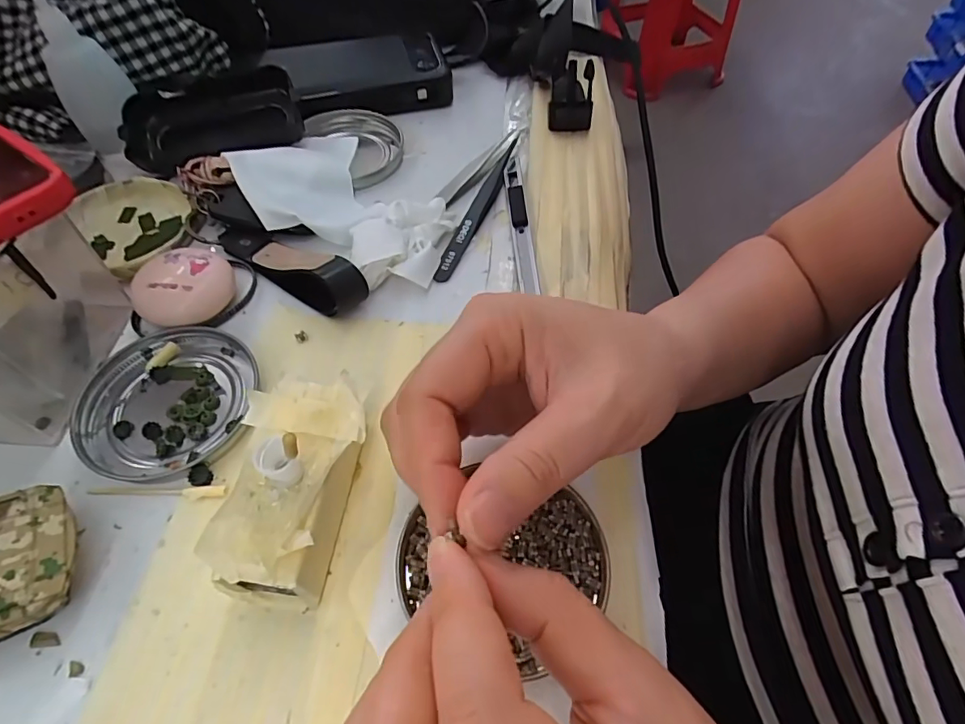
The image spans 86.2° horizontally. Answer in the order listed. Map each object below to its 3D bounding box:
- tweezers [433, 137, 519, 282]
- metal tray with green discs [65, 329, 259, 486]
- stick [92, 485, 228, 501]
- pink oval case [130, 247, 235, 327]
[{"bbox_3d":[-0.001,-0.097,0.318,0.010,0.012,0.125,19,58,11],"label":"tweezers"},{"bbox_3d":[-0.148,0.018,0.242,0.073,0.008,0.076,-4,56,-4],"label":"metal tray with green discs"},{"bbox_3d":[-0.140,0.055,0.220,0.060,0.004,0.006,0,56,-2],"label":"stick"},{"bbox_3d":[-0.154,-0.037,0.270,0.048,0.023,0.038,-35,64,-22],"label":"pink oval case"}]

